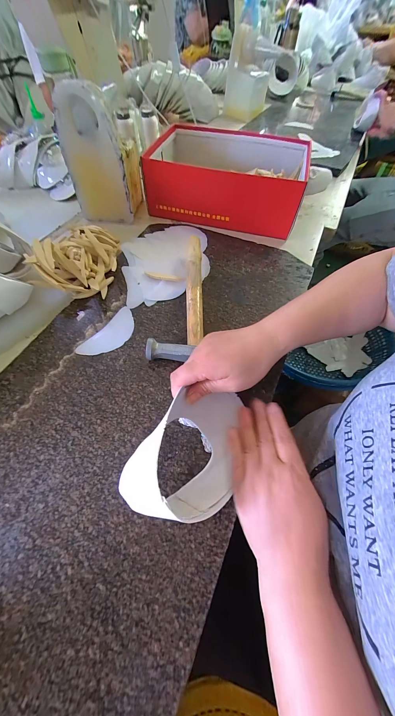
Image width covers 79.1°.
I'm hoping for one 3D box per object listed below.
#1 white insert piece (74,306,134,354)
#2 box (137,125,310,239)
[{"bbox_3d":[-0.125,-0.035,0.354,0.045,0.004,0.099,30,63,15],"label":"white insert piece"},{"bbox_3d":[0.061,-0.412,0.528,0.330,0.089,0.233,15,60,7],"label":"box"}]

